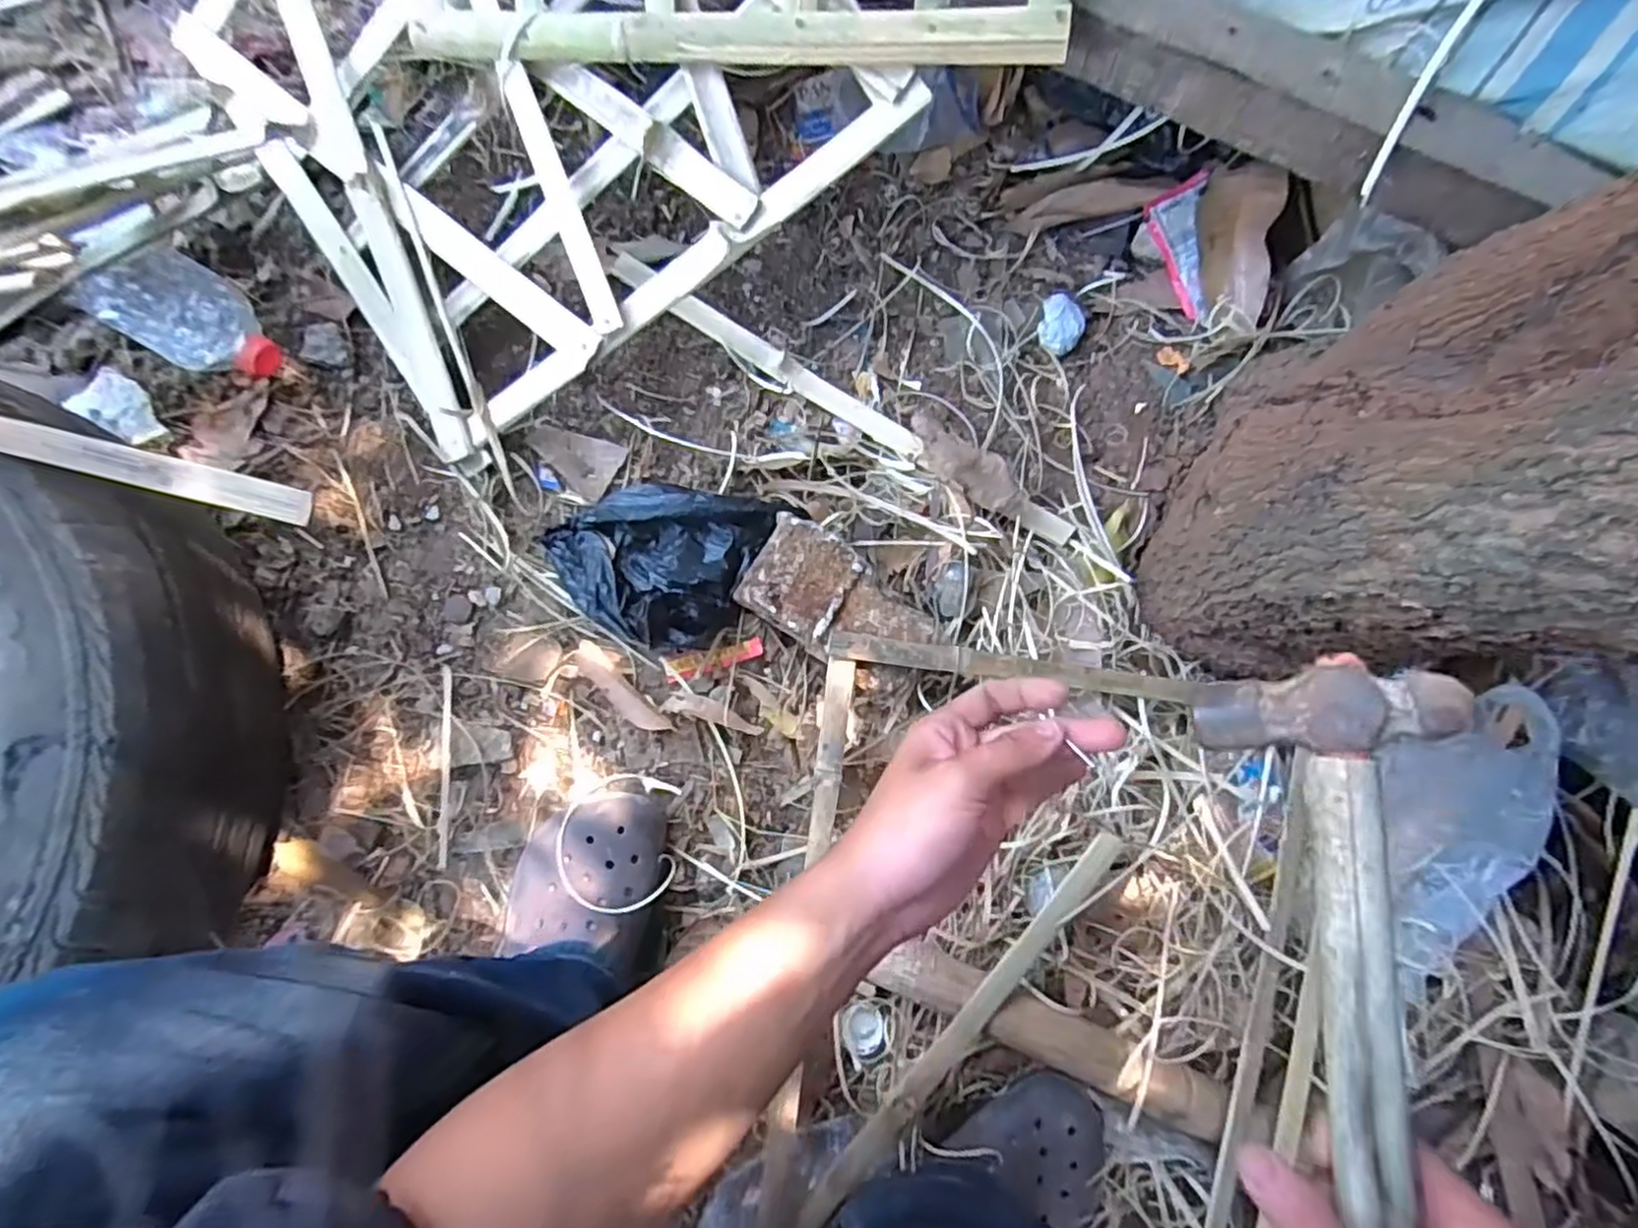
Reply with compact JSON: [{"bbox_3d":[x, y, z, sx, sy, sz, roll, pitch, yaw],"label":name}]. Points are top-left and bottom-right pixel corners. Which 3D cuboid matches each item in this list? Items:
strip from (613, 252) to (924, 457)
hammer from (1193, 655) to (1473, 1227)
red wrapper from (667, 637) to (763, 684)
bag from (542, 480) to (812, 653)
[{"bbox_3d":[-0.051,-0.245,0.713,0.342,0.010,0.027,34,80,5],"label":"strip"},{"bbox_3d":[0.207,0.161,0.294,0.089,0.032,0.280,-5,74,33],"label":"hammer"},{"bbox_3d":[-0.094,0.041,0.675,0.087,0.009,0.021,-17,80,-4],"label":"red wrapper"},{"bbox_3d":[-0.136,-0.046,0.654,0.205,0.055,0.149,12,79,1],"label":"bag"}]

